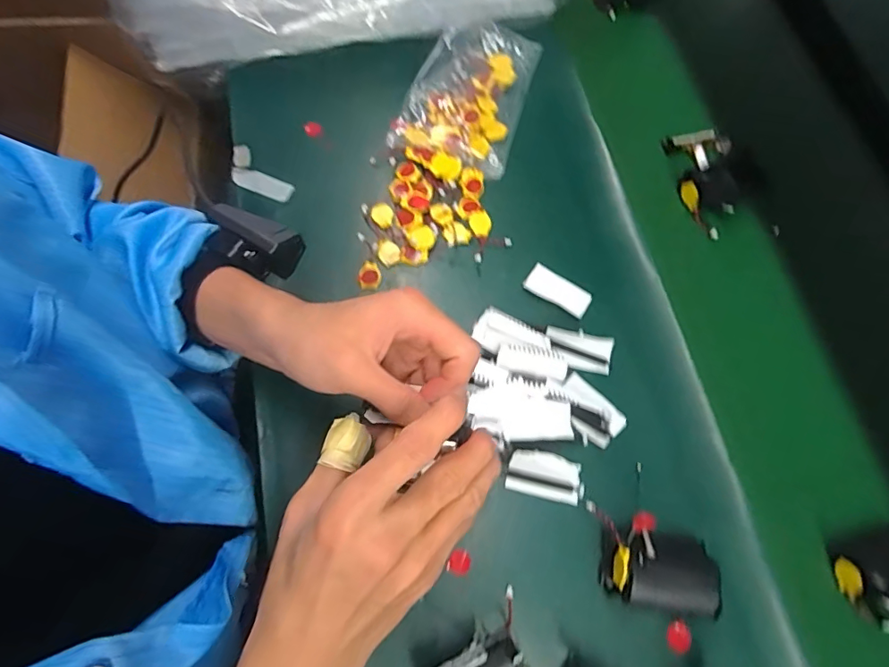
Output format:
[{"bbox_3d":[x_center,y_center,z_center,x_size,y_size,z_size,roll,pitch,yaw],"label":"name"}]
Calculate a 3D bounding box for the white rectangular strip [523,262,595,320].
[{"bbox_3d":[0.101,-0.038,0.450,0.058,0.005,0.029,32,71,10],"label":"white rectangular strip"}]

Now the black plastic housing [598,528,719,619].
[{"bbox_3d":[0.150,0.166,0.353,0.072,0.036,0.049,6,69,0],"label":"black plastic housing"}]

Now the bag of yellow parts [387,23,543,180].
[{"bbox_3d":[0.026,-0.247,0.512,0.112,0.028,0.169,19,70,5],"label":"bag of yellow parts"}]

